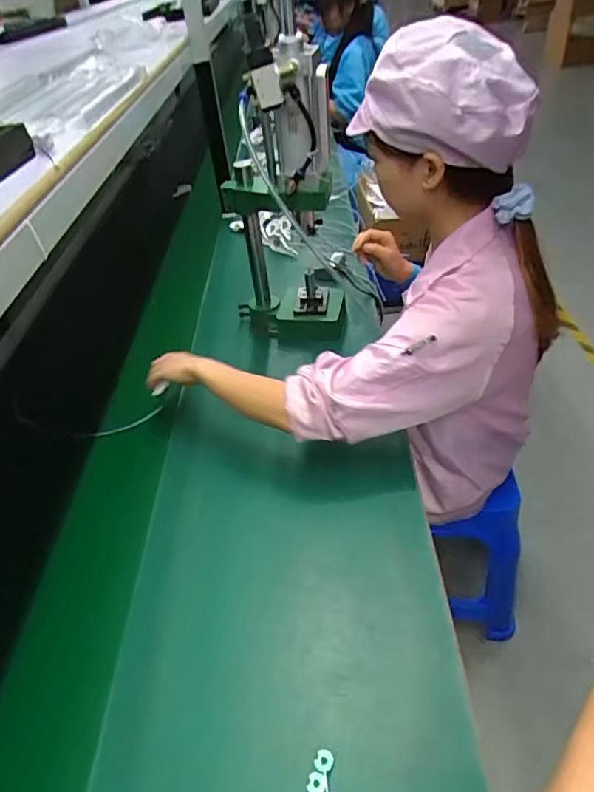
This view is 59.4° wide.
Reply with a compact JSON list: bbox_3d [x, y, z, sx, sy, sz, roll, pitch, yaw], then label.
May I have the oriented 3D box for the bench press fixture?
[{"bbox_3d":[0.003,-0.328,0.931,0.261,0.509,0.215,-3,40,4],"label":"bench press fixture"}]

